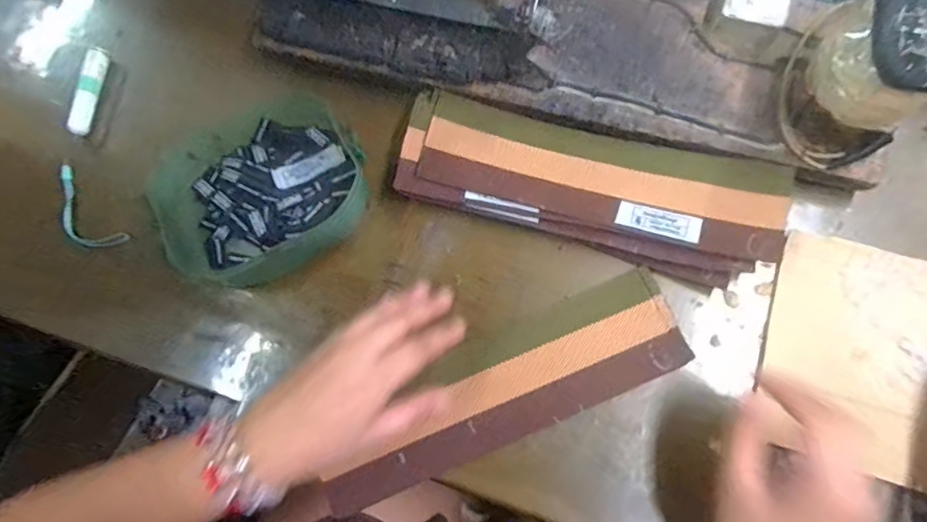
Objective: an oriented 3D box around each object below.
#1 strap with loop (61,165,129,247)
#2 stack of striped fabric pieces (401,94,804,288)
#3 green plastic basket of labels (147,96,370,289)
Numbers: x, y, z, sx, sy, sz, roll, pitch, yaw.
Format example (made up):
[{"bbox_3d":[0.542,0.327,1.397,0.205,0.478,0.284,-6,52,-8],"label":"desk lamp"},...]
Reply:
[{"bbox_3d":[-0.336,-0.042,0.449,0.036,0.015,0.088,-44,75,-9],"label":"strap with loop"},{"bbox_3d":[0.091,-0.059,0.396,0.282,0.032,0.088,16,76,6],"label":"stack of striped fabric pieces"},{"bbox_3d":[-0.169,-0.060,0.419,0.170,0.050,0.158,-31,73,-5],"label":"green plastic basket of labels"}]

